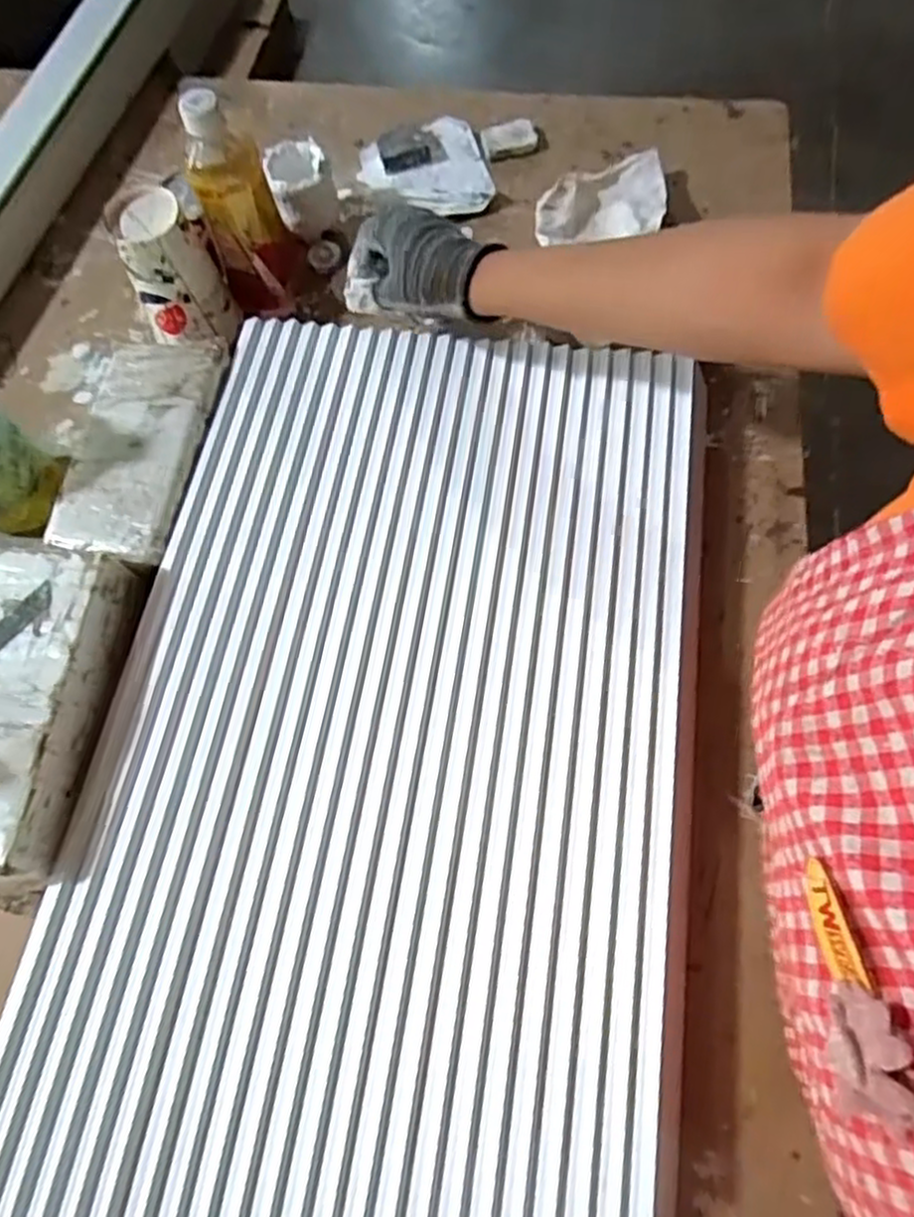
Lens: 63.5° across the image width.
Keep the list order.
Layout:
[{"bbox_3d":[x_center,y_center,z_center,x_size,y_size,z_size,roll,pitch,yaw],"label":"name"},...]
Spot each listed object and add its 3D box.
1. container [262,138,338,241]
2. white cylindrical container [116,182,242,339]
[{"bbox_3d":[-0.148,-0.401,0.712,0.058,0.068,0.058,-12,67,-2],"label":"container"},{"bbox_3d":[-0.249,-0.297,0.652,0.078,0.118,0.066,-25,68,-7],"label":"white cylindrical container"}]

